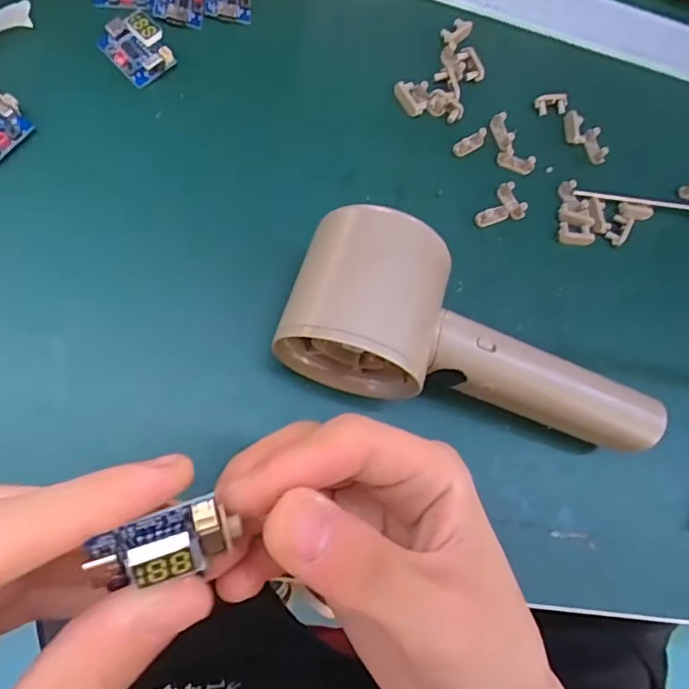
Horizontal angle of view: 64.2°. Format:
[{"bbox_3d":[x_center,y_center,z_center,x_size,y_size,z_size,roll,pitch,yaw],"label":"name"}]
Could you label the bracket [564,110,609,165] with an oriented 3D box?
[{"bbox_3d":[0.128,-0.110,0.292,0.013,0.010,0.032,-35,84,-19],"label":"bracket"}]

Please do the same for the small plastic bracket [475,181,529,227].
[{"bbox_3d":[0.075,-0.069,0.270,0.025,0.007,0.018,-15,85,-13],"label":"small plastic bracket"}]

